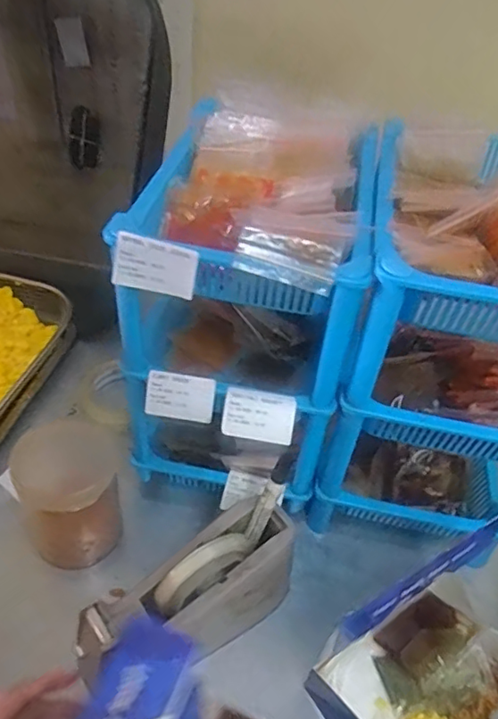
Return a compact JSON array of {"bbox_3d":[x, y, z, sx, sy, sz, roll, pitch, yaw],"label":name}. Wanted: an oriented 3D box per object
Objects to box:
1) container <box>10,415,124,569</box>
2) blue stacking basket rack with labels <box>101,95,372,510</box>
[{"bbox_3d":[-0.173,0.130,0.543,0.090,0.120,0.095,-14,46,-20],"label":"container"},{"bbox_3d":[0.002,-0.050,0.586,0.206,0.319,0.301,12,43,7],"label":"blue stacking basket rack with labels"}]

